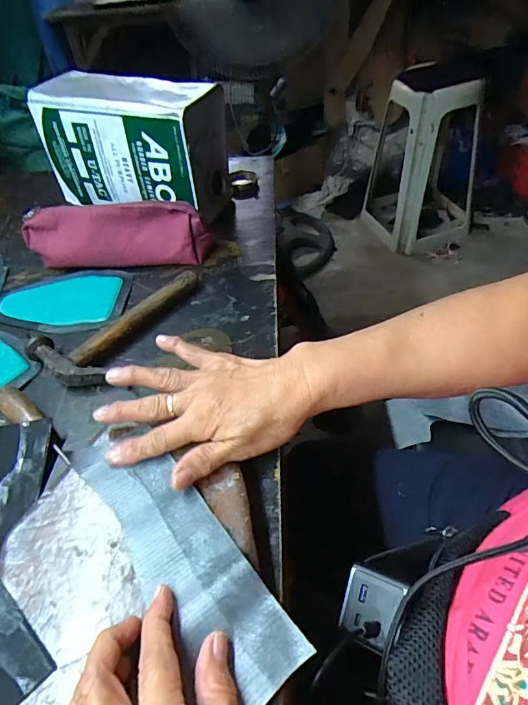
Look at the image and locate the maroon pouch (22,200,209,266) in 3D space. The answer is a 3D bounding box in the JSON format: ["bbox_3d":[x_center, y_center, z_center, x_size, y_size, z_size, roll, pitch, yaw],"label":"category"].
[{"bbox_3d":[-0.184,-0.143,0.544,0.224,0.073,0.043,-1,48,5],"label":"maroon pouch"}]

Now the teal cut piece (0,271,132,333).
[{"bbox_3d":[-0.246,-0.062,0.529,0.159,0.006,0.104,0,48,5],"label":"teal cut piece"}]

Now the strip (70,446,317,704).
[{"bbox_3d":[-0.060,0.129,0.299,0.063,0.010,0.211,-34,51,-20],"label":"strip"}]

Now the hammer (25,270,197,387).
[{"bbox_3d":[-0.160,-0.039,0.479,0.093,0.022,0.180,20,53,22],"label":"hammer"}]

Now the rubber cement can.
[{"bbox_3d":[-0.178,-0.279,0.610,0.235,0.158,0.103,14,51,18],"label":"rubber cement can"}]

